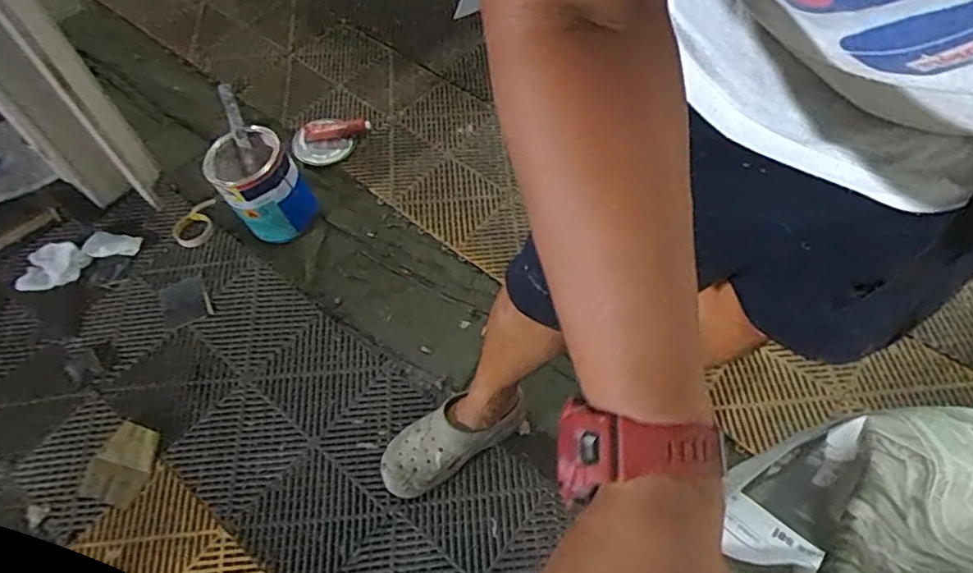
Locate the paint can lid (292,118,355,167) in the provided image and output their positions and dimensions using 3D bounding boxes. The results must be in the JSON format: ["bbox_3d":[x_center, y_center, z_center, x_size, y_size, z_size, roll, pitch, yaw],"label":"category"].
[{"bbox_3d":[-0.409,-0.365,1.546,0.140,0.017,0.140,2,63,-4],"label":"paint can lid"}]

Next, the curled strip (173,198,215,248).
[{"bbox_3d":[-0.667,-0.154,1.418,0.082,0.023,0.175,-9,43,-4],"label":"curled strip"}]

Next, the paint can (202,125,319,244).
[{"bbox_3d":[-0.496,-0.221,1.350,0.170,0.209,0.186,-2,59,3],"label":"paint can"}]

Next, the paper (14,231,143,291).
[{"bbox_3d":[-0.901,-0.072,1.360,0.256,0.034,0.099,-24,59,-13],"label":"paper"}]

